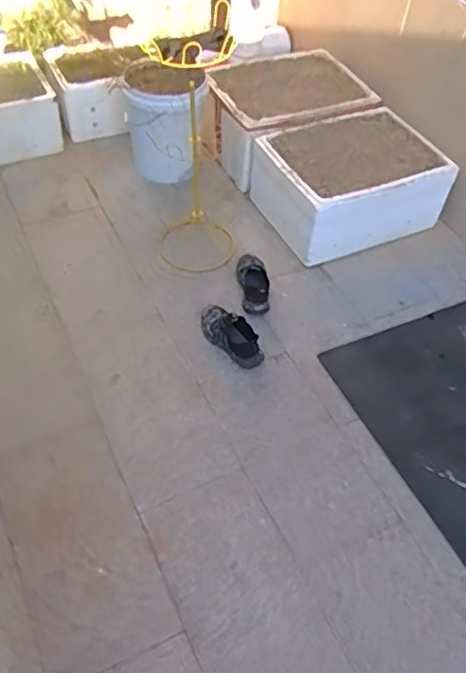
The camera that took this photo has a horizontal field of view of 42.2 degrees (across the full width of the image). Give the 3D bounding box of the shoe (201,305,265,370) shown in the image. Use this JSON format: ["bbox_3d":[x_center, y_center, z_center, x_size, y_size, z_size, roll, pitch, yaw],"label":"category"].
[{"bbox_3d":[-0.014,-0.012,1.823,0.251,0.101,0.090,35,55,24],"label":"shoe"}]

